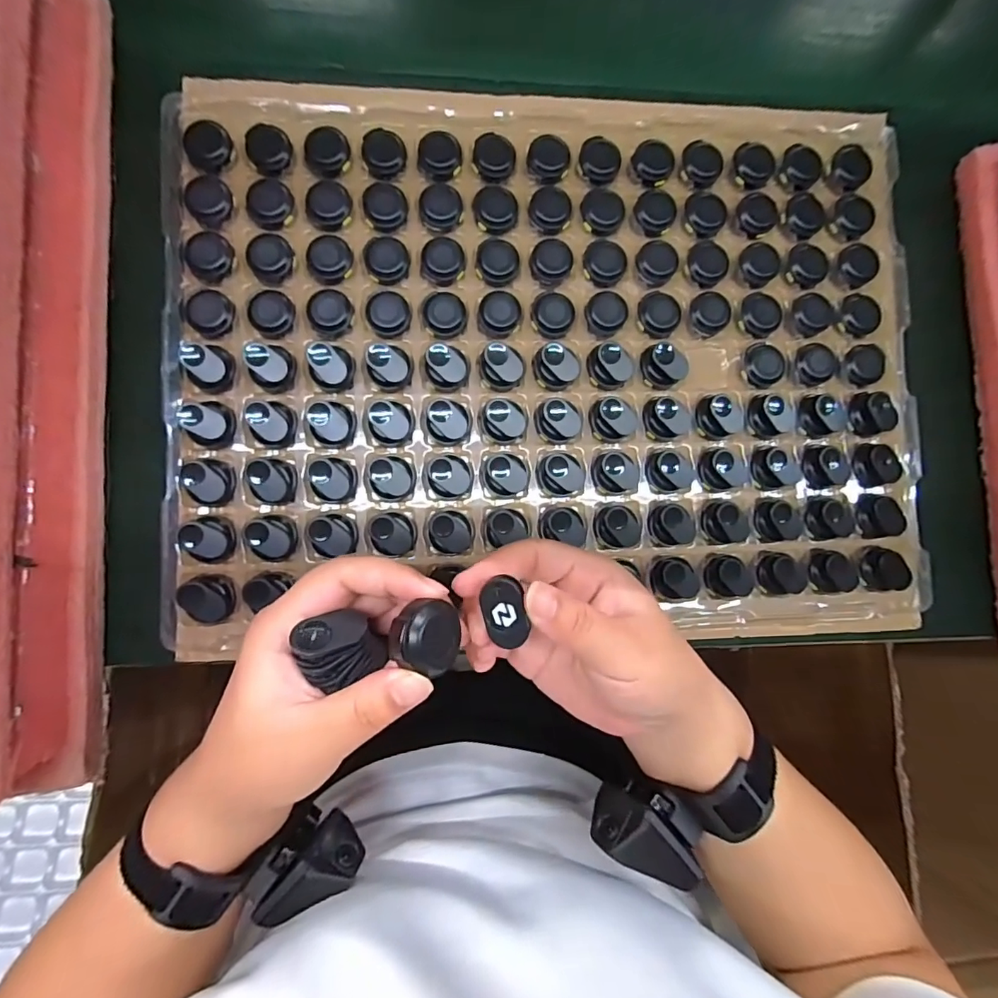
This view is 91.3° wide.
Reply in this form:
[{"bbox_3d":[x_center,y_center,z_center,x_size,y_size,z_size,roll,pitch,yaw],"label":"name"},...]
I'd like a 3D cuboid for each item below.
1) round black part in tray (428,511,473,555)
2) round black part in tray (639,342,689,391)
[{"bbox_3d":[-0.031,0.021,0.311,0.026,0.015,0.027,-4,87,-5],"label":"round black part in tray"},{"bbox_3d":[0.113,-0.091,0.330,0.030,0.013,0.029,0,86,-5],"label":"round black part in tray"}]

